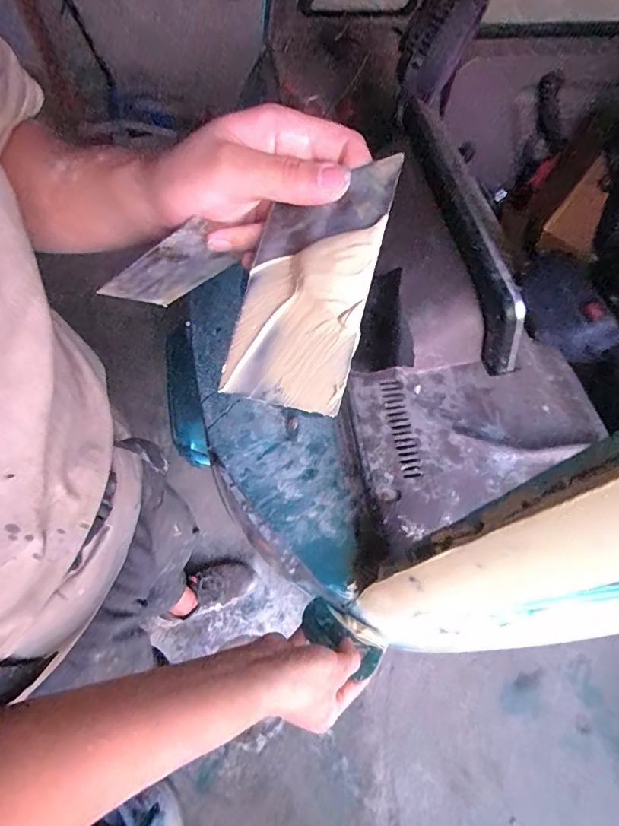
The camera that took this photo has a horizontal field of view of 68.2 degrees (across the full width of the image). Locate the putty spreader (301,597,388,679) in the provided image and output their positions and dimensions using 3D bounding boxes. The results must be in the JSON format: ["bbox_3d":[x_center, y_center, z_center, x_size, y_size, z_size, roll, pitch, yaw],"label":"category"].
[{"bbox_3d":[0.034,0.245,0.504,0.096,0.006,0.047,24,51,31],"label":"putty spreader"}]

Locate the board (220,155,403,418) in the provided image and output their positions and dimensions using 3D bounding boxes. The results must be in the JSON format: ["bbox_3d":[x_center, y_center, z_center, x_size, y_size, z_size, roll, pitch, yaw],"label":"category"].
[{"bbox_3d":[-0.003,-0.072,0.251,0.075,0.009,0.137,11,83,27],"label":"board"}]

